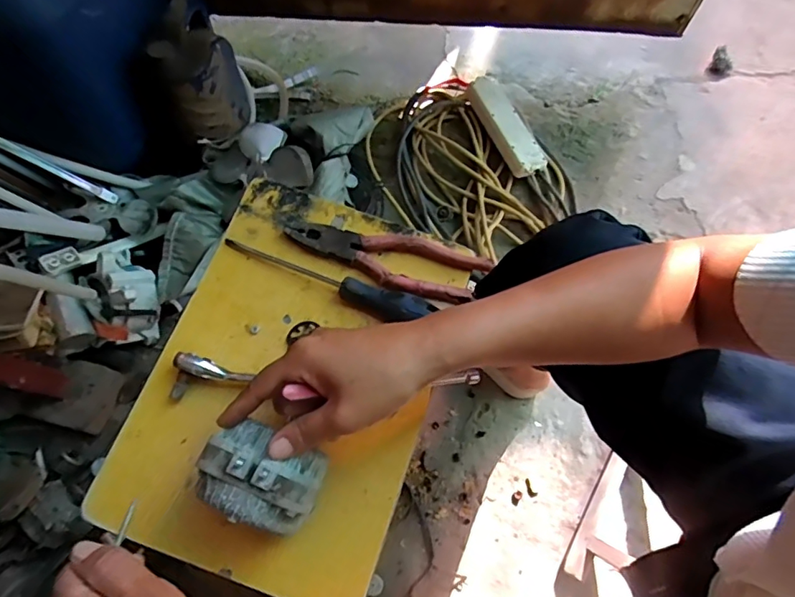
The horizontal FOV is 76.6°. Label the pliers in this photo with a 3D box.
[{"bbox_3d":[-0.010,-0.041,0.480,0.187,0.014,0.058,15,71,6],"label":"pliers"}]

